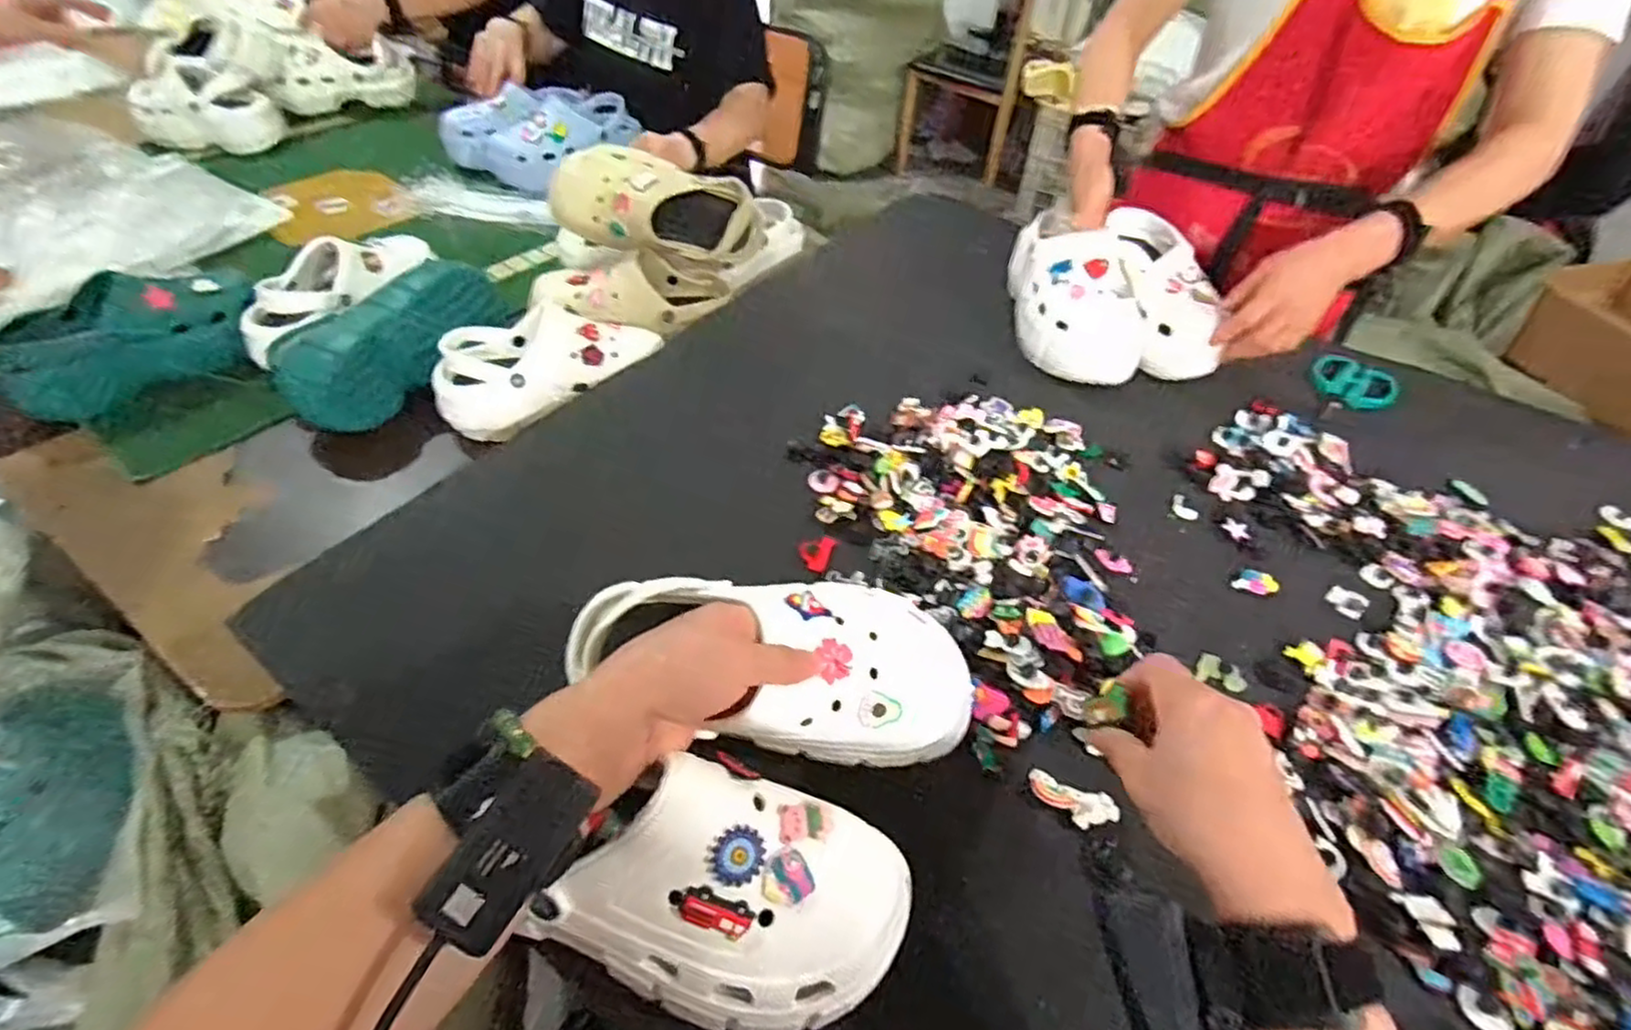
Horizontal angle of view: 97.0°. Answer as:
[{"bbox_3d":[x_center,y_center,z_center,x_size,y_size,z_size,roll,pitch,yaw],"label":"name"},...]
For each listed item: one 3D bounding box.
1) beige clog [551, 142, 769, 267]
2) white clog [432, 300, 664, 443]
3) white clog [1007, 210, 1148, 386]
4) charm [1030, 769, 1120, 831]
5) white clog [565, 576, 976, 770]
[{"bbox_3d":[-0.189,-0.375,0.891,0.259,0.112,0.113,8,46,-16],"label":"beige clog"},{"bbox_3d":[-0.297,-0.169,0.809,0.242,0.088,0.113,-24,53,-22],"label":"white clog"},{"bbox_3d":[0.290,-0.246,0.806,0.117,0.107,0.210,4,48,0],"label":"white clog"},{"bbox_3d":[0.165,0.184,0.463,0.054,0.008,0.027,19,50,14],"label":"charm"},{"bbox_3d":[-0.025,0.087,0.438,0.239,0.079,0.109,14,48,0],"label":"white clog"}]

